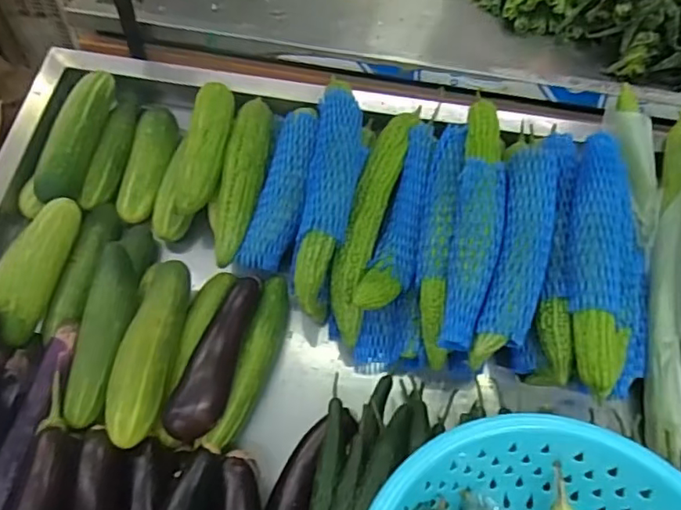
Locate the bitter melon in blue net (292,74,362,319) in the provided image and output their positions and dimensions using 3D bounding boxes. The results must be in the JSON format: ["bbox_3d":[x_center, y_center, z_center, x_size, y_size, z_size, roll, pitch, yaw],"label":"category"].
[{"bbox_3d":[-0.013,-0.088,0.755,0.064,0.105,0.336,7,59,1],"label":"bitter melon in blue net"}]

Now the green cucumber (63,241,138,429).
[{"bbox_3d":[-0.286,0.089,0.668,0.053,0.049,0.219,2,59,-2],"label":"green cucumber"}]

